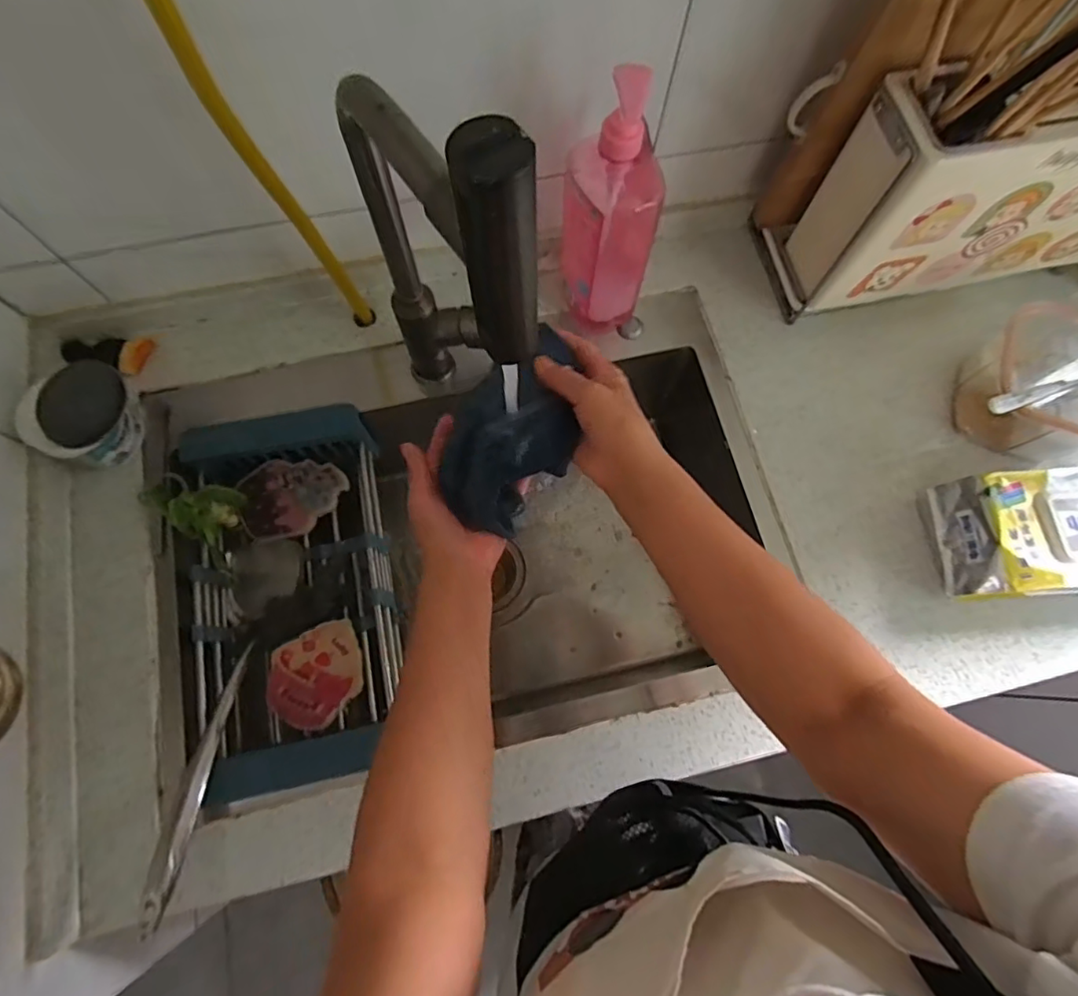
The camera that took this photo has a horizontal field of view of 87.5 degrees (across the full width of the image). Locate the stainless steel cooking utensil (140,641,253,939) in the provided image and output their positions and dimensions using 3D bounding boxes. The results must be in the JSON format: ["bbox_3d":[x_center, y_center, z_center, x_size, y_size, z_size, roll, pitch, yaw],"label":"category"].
[{"bbox_3d":[-0.317,0.258,0.532,0.026,0.031,0.244,-2,46,-1],"label":"stainless steel cooking utensil"}]

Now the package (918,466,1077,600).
[{"bbox_3d":[0.519,0.035,0.564,0.241,0.085,0.119,-5,74,-5],"label":"package"}]

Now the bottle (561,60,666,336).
[{"bbox_3d":[0.073,-0.285,0.556,0.096,0.266,0.107,8,74,2],"label":"bottle"}]

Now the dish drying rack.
[{"bbox_3d":[-0.268,0.106,0.639,0.207,0.129,0.393,-11,75,-7],"label":"dish drying rack"}]

